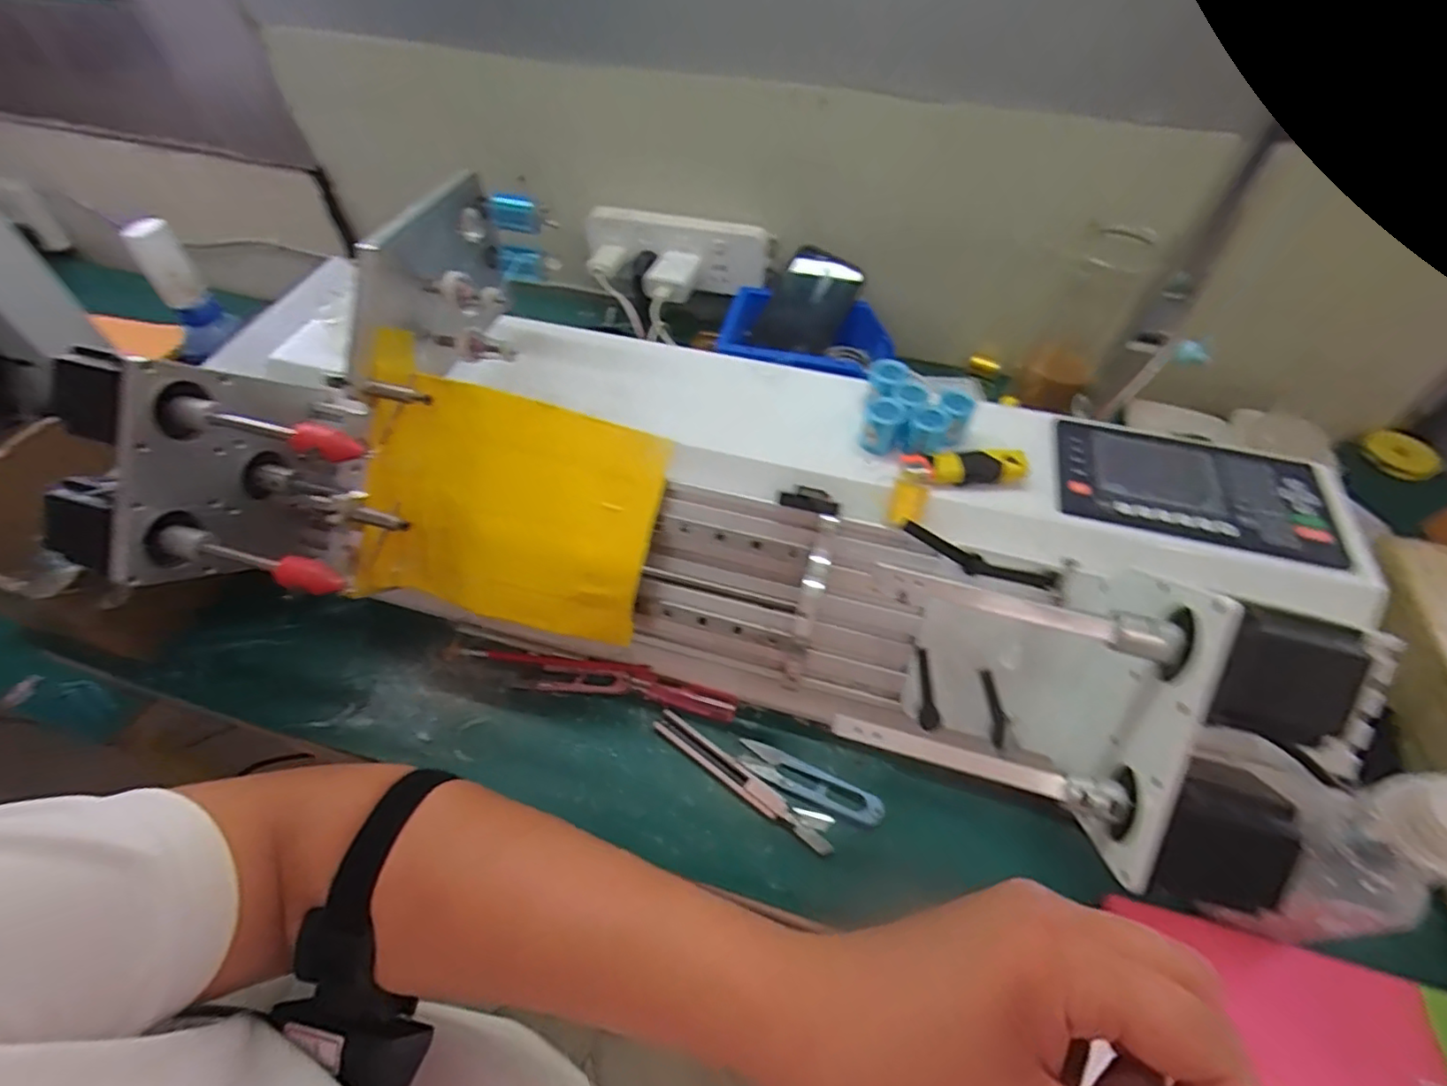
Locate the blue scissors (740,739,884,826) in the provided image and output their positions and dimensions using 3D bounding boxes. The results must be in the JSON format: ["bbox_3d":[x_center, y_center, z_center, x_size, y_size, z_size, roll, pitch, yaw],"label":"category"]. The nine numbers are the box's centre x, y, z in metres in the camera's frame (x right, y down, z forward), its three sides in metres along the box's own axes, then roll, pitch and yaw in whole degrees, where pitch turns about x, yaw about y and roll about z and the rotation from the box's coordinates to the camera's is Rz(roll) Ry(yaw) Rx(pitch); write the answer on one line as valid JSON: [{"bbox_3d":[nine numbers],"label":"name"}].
[{"bbox_3d":[0.058,0.160,0.418,0.100,0.006,0.023,22,55,15],"label":"blue scissors"}]

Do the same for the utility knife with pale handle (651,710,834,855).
[{"bbox_3d":[0.011,0.157,0.416,0.137,0.008,0.022,27,57,19],"label":"utility knife with pale handle"}]

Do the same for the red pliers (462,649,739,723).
[{"bbox_3d":[-0.092,0.101,0.455,0.204,0.013,0.026,8,52,5],"label":"red pliers"}]

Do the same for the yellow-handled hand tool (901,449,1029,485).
[{"bbox_3d":[0.159,-0.051,0.408,0.076,0.011,0.024,-1,52,-1],"label":"yellow-handled hand tool"}]

